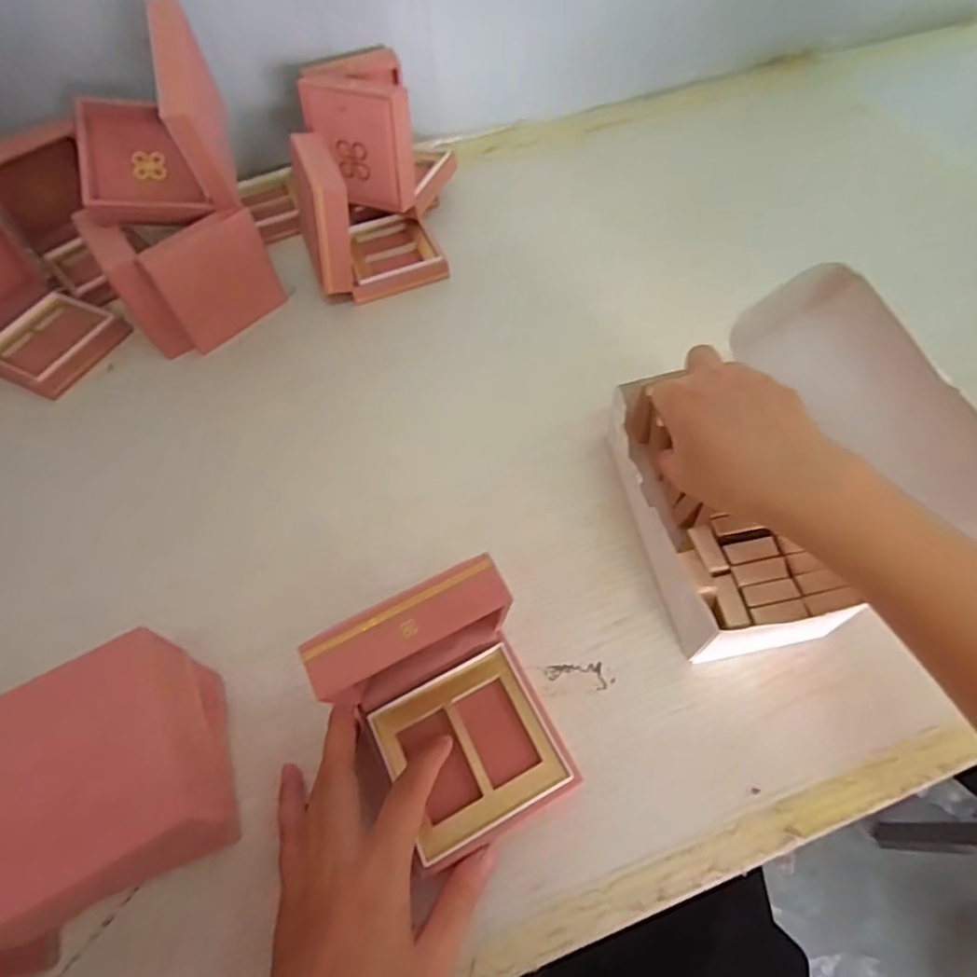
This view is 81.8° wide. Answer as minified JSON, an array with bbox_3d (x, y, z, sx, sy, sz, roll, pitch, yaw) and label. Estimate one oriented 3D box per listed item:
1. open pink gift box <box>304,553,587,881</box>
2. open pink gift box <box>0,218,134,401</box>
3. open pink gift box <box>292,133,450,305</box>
[{"bbox_3d":[-0.018,0.109,0.260,0.092,0.099,0.094,-25,61,-10],"label":"open pink gift box"},{"bbox_3d":[-0.386,-0.154,0.446,0.130,0.109,0.100,29,66,19],"label":"open pink gift box"},{"bbox_3d":[-0.105,-0.237,0.484,0.112,0.110,0.098,-17,60,-6],"label":"open pink gift box"}]

